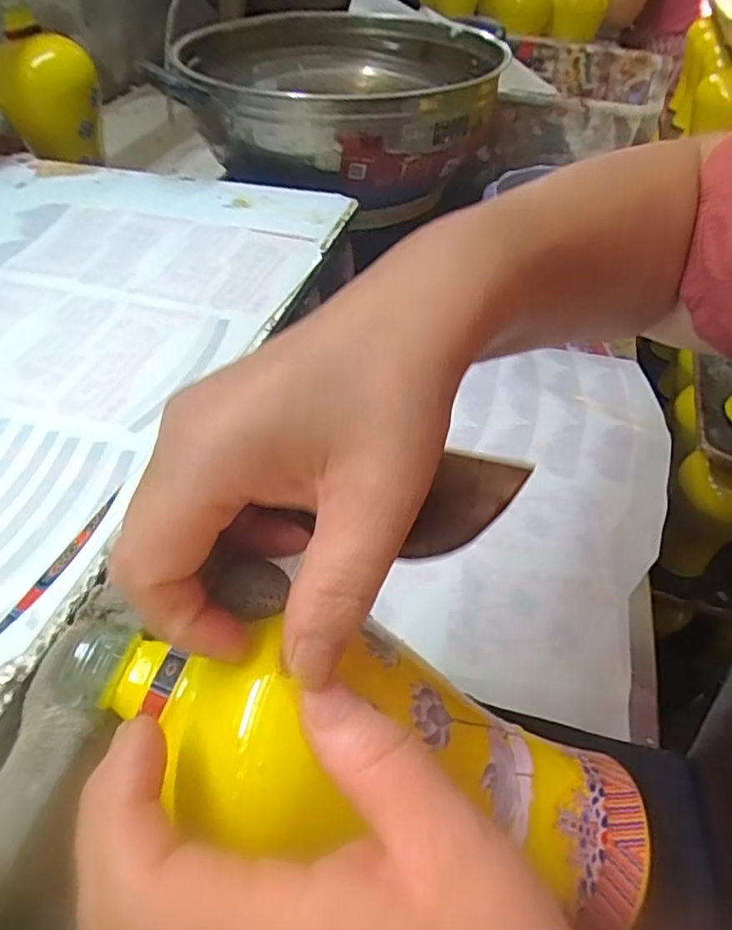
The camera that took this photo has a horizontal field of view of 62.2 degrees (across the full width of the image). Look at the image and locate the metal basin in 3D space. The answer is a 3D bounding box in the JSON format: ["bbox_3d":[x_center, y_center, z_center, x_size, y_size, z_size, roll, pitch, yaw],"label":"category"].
[{"bbox_3d":[-0.009,-0.391,0.627,0.286,0.071,0.357,24,52,21],"label":"metal basin"}]

